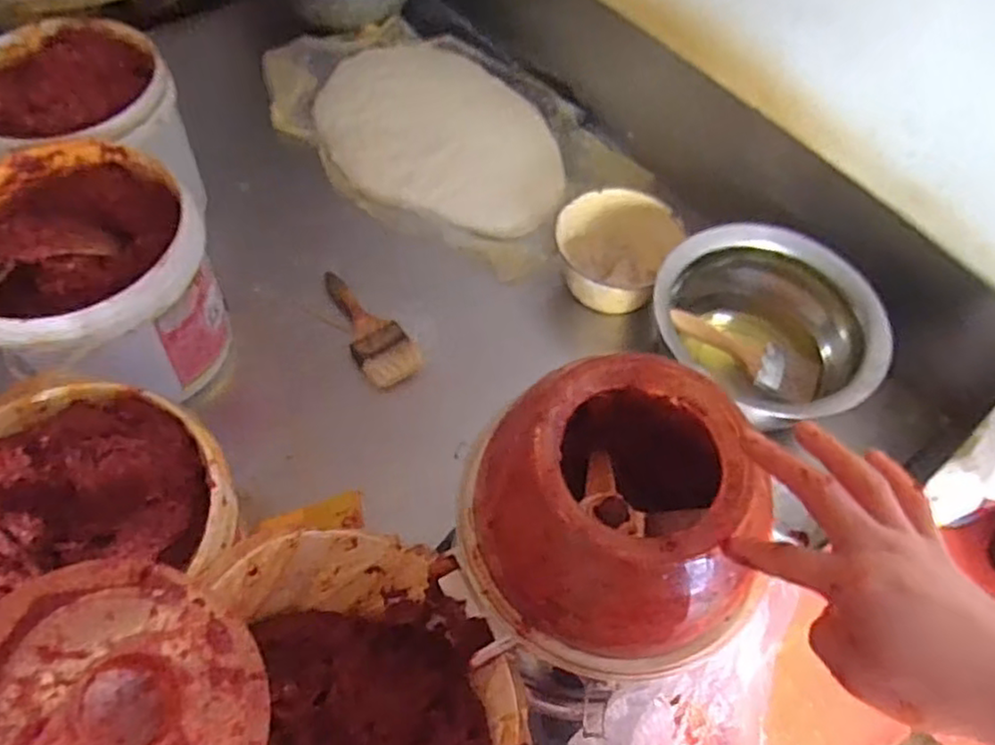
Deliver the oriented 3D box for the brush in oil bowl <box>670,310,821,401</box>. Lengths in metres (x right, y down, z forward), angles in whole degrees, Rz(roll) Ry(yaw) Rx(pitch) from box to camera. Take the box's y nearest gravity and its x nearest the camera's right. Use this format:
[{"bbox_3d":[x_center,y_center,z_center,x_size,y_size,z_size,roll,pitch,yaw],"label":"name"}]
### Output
[{"bbox_3d":[0.297,-0.020,0.818,0.194,0.019,0.068,26,60,-3],"label":"brush in oil bowl"}]

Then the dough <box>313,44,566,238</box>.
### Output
[{"bbox_3d":[-0.091,-0.370,1.060,0.303,0.036,0.462,-32,65,-20],"label":"dough"}]

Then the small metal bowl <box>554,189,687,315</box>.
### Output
[{"bbox_3d":[0.146,-0.153,0.901,0.156,0.095,0.151,25,60,12],"label":"small metal bowl"}]

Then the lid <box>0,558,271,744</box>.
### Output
[{"bbox_3d":[-0.135,0.120,0.248,0.109,0.017,0.108,34,33,-26],"label":"lid"}]

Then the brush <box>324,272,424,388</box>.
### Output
[{"bbox_3d":[-0.165,-0.063,0.871,0.073,0.027,0.195,-25,63,-17],"label":"brush"}]

